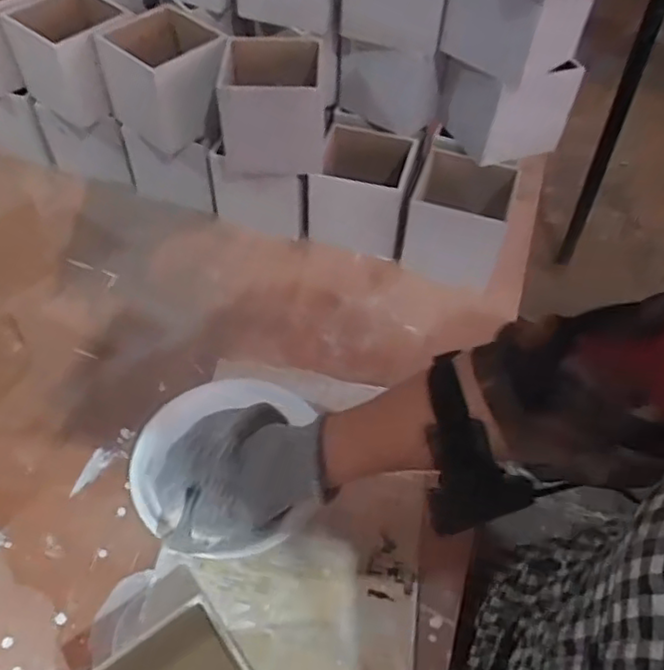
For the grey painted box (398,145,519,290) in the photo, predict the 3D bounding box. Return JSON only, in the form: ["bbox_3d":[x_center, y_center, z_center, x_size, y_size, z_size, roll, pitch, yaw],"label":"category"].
[{"bbox_3d":[0.155,-0.143,0.793,0.108,0.109,0.126,16,52,12],"label":"grey painted box"}]

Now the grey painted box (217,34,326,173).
[{"bbox_3d":[-0.067,-0.269,0.764,0.115,0.115,0.115,1,50,0],"label":"grey painted box"}]

